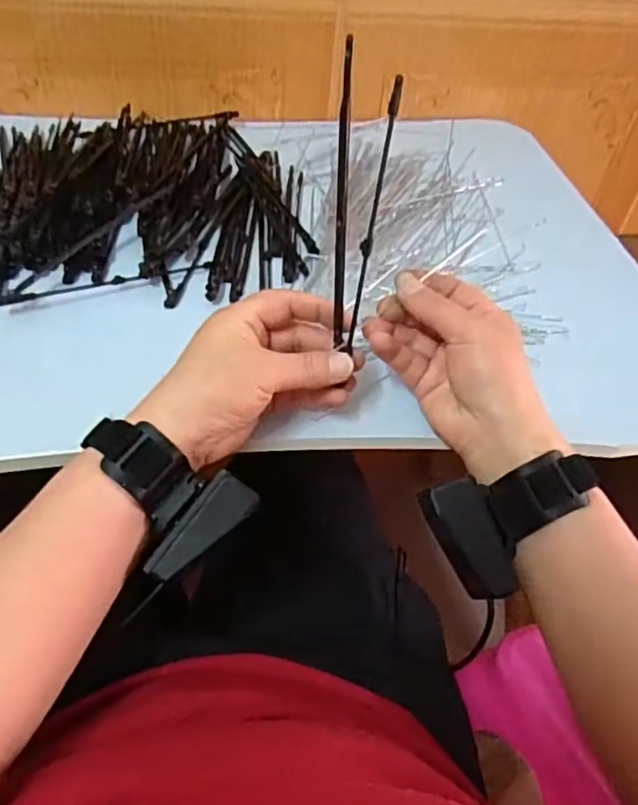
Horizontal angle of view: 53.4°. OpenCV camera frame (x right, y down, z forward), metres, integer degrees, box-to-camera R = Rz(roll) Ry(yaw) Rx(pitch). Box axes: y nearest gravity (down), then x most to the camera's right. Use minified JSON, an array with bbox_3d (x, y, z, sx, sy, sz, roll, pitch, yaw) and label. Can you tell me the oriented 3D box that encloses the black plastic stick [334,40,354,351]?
[{"bbox_3d":[0.013,-0.112,0.356,0.006,0.160,0.006,-3,25,-9],"label":"black plastic stick"}]

